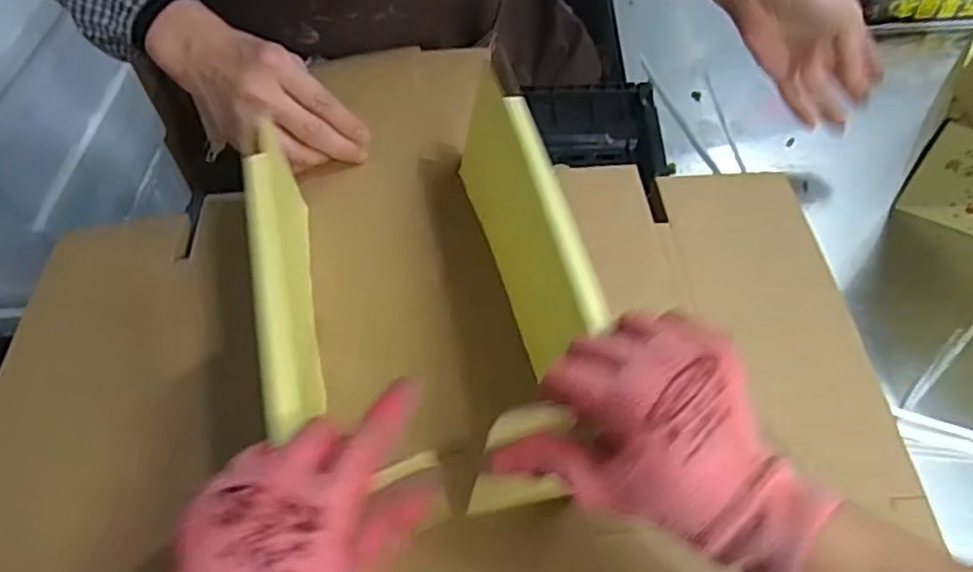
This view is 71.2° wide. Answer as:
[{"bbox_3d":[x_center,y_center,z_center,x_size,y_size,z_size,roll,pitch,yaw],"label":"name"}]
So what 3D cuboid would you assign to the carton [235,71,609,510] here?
[{"bbox_3d":[-0.036,-0.007,0.407,0.170,0.107,0.275,-15,54,-6],"label":"carton"}]

